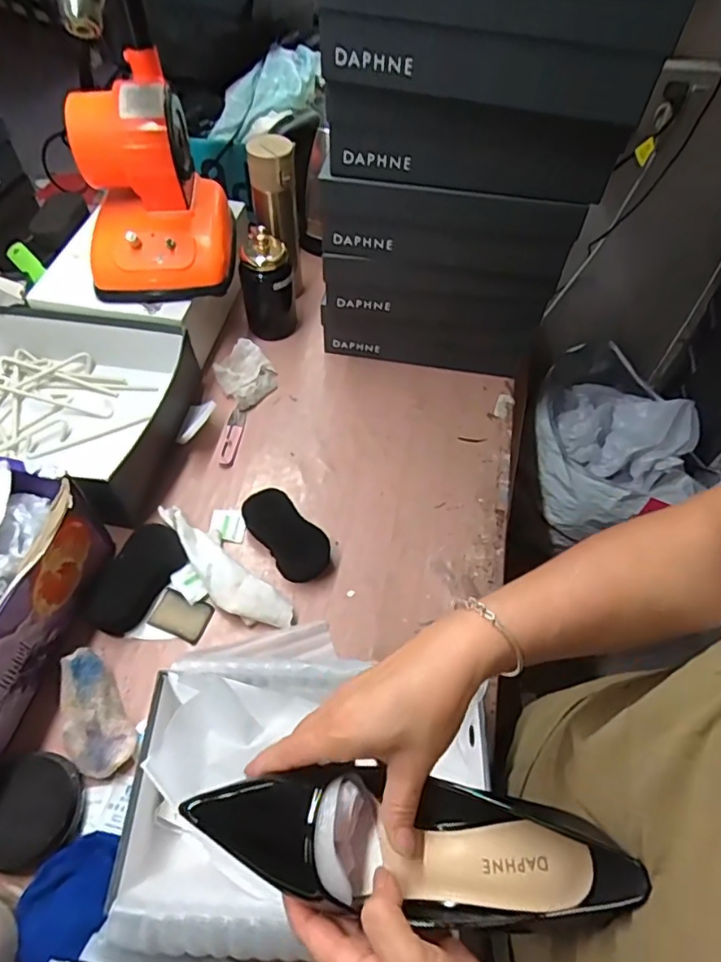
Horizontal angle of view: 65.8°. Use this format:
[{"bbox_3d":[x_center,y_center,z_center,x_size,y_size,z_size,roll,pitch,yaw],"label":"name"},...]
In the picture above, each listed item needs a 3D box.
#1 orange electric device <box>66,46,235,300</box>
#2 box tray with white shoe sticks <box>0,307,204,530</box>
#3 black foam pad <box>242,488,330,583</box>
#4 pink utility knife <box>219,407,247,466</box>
[{"bbox_3d":[-0.273,-0.383,0.730,0.181,0.203,0.182,-3,56,-5],"label":"orange electric device"},{"bbox_3d":[-0.407,-0.110,0.750,0.312,0.101,0.250,17,57,9],"label":"box tray with white shoe sticks"},{"bbox_3d":[-0.091,0.065,0.684,0.062,0.037,0.122,-34,64,-23],"label":"black foam pad"},{"bbox_3d":[-0.179,-0.061,0.775,0.025,0.007,0.093,6,56,1],"label":"pink utility knife"}]

